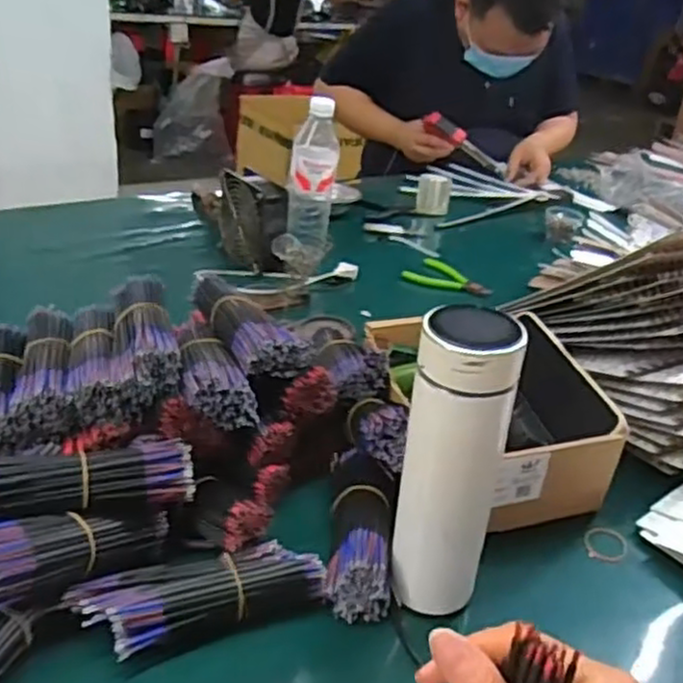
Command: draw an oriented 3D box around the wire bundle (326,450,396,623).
[{"bbox_3d":[0.016,0.144,0.575,0.051,0.050,0.144,6,29,-2],"label":"wire bundle"}]

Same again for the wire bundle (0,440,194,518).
[{"bbox_3d":[-0.183,0.099,0.525,0.149,0.048,0.049,-7,32,-24],"label":"wire bundle"}]

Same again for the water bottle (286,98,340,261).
[{"bbox_3d":[-0.041,-0.220,1.029,0.065,0.200,0.065,5,29,-3],"label":"water bottle"}]

